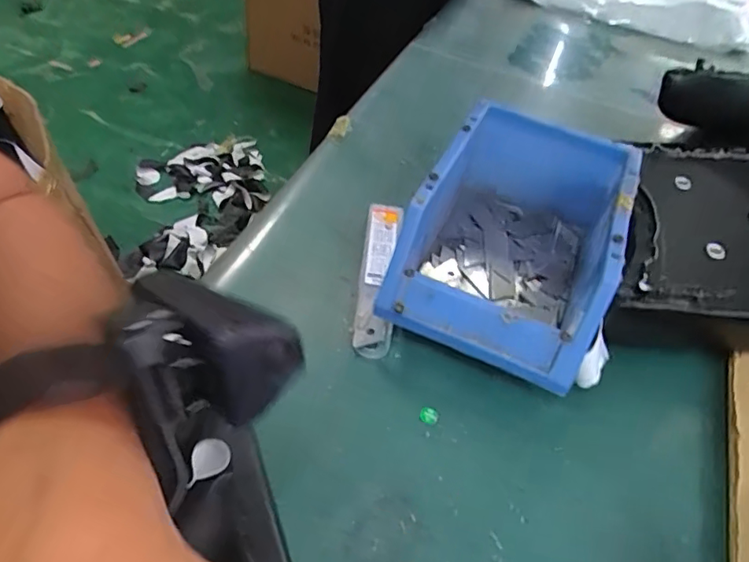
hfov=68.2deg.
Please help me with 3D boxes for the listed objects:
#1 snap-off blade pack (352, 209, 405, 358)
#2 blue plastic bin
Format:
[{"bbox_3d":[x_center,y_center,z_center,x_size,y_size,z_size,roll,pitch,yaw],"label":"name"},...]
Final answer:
[{"bbox_3d":[0.003,-0.005,0.364,0.024,0.018,0.122,7,47,1],"label":"snap-off blade pack"},{"bbox_3d":[0.089,-0.026,0.352,0.113,0.079,0.168,22,49,14],"label":"blue plastic bin"}]

